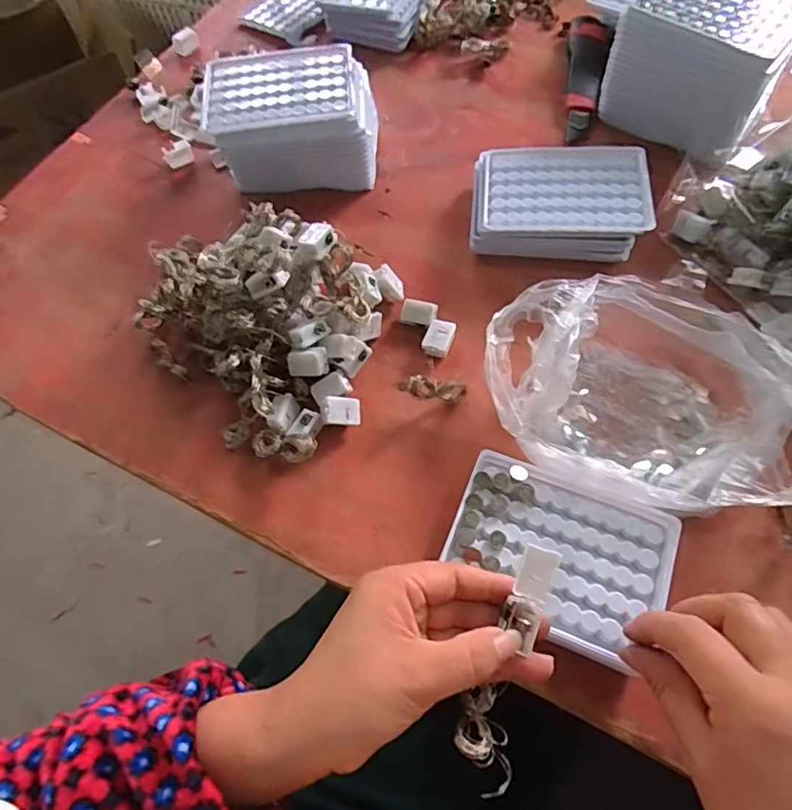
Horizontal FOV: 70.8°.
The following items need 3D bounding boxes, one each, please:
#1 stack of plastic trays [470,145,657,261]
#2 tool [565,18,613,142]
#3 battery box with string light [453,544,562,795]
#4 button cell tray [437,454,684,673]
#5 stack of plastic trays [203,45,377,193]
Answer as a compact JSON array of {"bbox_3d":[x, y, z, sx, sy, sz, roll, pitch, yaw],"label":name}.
[{"bbox_3d":[0.135,-0.169,0.470,0.137,0.046,0.101,4,62,4],"label":"stack of plastic trays"},{"bbox_3d":[0.189,-0.328,0.560,0.042,0.028,0.161,12,63,8],"label":"tool"},{"bbox_3d":[0.061,0.132,0.293,0.029,0.037,0.118,19,89,12],"label":"battery box with string light"},{"bbox_3d":[0.099,0.089,0.341,0.128,0.011,0.097,21,64,12],"label":"button cell tray"},{"bbox_3d":[-0.091,-0.253,0.504,0.141,0.072,0.103,-5,62,-1],"label":"stack of plastic trays"}]

